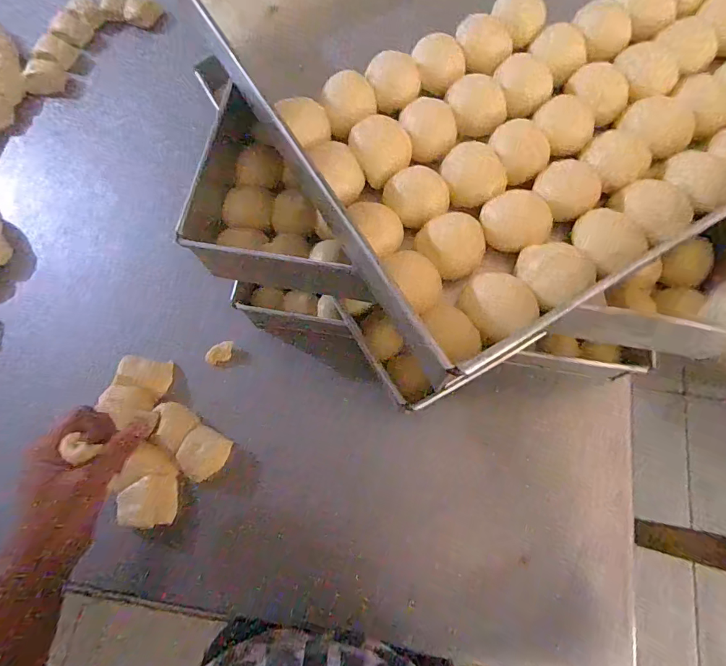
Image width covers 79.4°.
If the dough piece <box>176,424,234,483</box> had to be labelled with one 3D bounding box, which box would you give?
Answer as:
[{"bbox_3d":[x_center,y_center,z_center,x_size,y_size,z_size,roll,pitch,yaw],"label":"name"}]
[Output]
[{"bbox_3d":[-0.162,0.123,0.442,0.041,0.018,0.049,28,76,10],"label":"dough piece"}]

